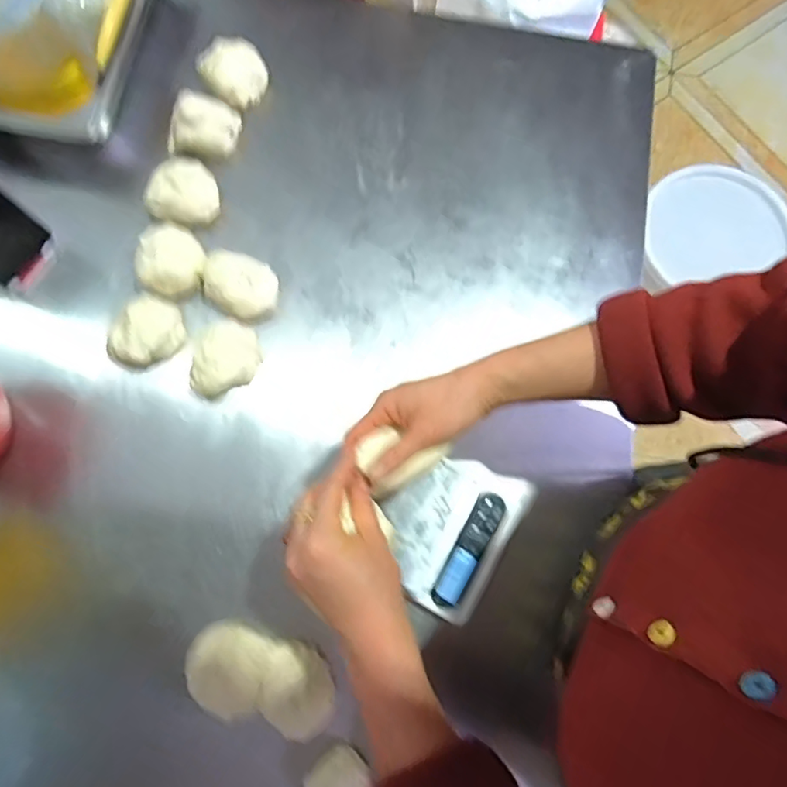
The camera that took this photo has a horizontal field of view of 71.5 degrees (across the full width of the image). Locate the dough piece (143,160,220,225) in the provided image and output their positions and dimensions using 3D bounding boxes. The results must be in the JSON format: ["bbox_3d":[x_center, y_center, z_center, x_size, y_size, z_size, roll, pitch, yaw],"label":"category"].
[{"bbox_3d":[-0.234,-0.222,0.608,0.075,0.044,0.068,-3,76,-3],"label":"dough piece"}]

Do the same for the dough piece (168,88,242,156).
[{"bbox_3d":[-0.217,-0.306,0.624,0.078,0.055,0.055,3,76,-1],"label":"dough piece"}]

